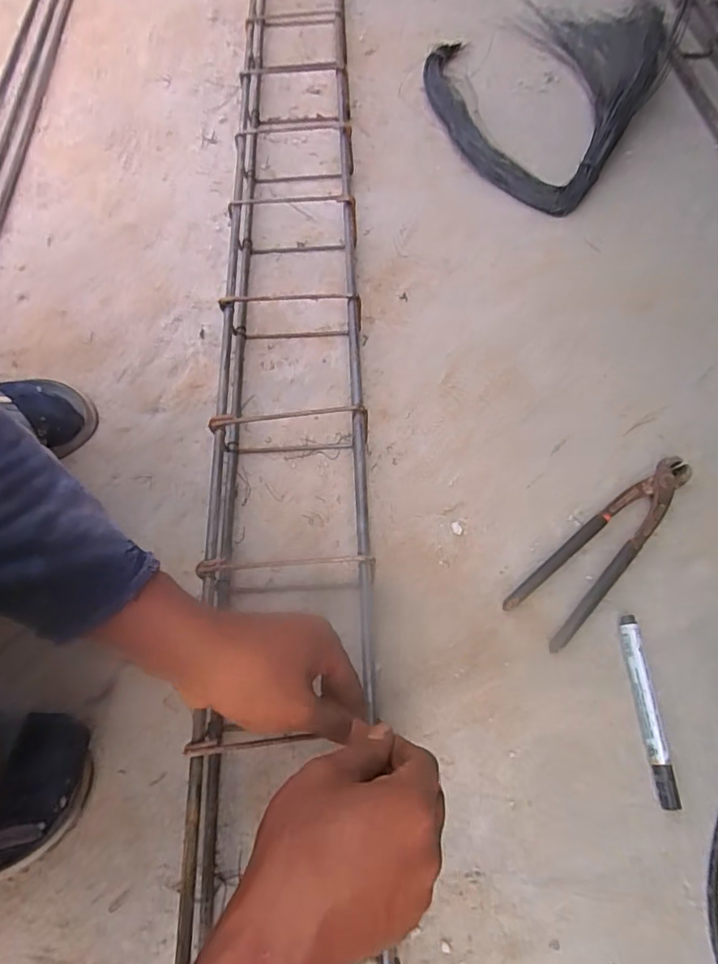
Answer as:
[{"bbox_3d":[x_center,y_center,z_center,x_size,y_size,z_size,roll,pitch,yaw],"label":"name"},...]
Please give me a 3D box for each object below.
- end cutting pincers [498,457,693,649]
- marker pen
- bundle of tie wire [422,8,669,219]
[{"bbox_3d":[0.229,0.056,0.502,0.218,0.016,0.059,-41,69,-15],"label":"end cutting pincers"},{"bbox_3d":[0.235,0.182,0.444,0.020,0.014,0.141,-3,65,2],"label":"marker pen"},{"bbox_3d":[0.251,-0.585,0.782,0.325,0.052,0.446,30,70,16],"label":"bundle of tie wire"}]

